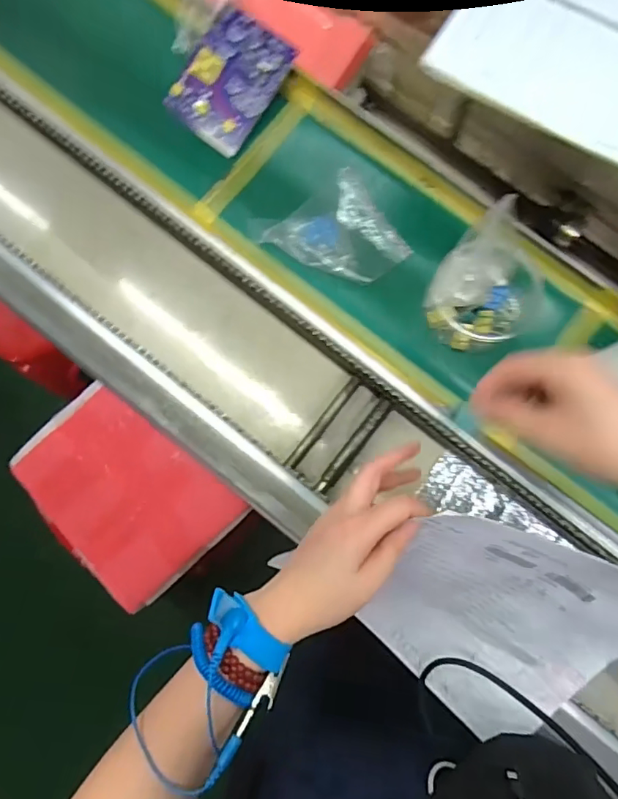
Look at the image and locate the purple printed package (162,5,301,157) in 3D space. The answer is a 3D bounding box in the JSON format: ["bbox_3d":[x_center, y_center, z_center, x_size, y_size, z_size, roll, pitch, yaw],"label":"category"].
[{"bbox_3d":[-0.085,-0.337,0.537,0.098,0.007,0.124,38,101,3],"label":"purple printed package"}]

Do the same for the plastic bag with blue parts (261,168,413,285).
[{"bbox_3d":[0.028,-0.162,0.510,0.108,0.035,0.109,-39,84,-2],"label":"plastic bag with blue parts"}]

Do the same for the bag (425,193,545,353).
[{"bbox_3d":[0.168,-0.101,0.465,0.095,0.103,0.104,42,87,6],"label":"bag"}]

